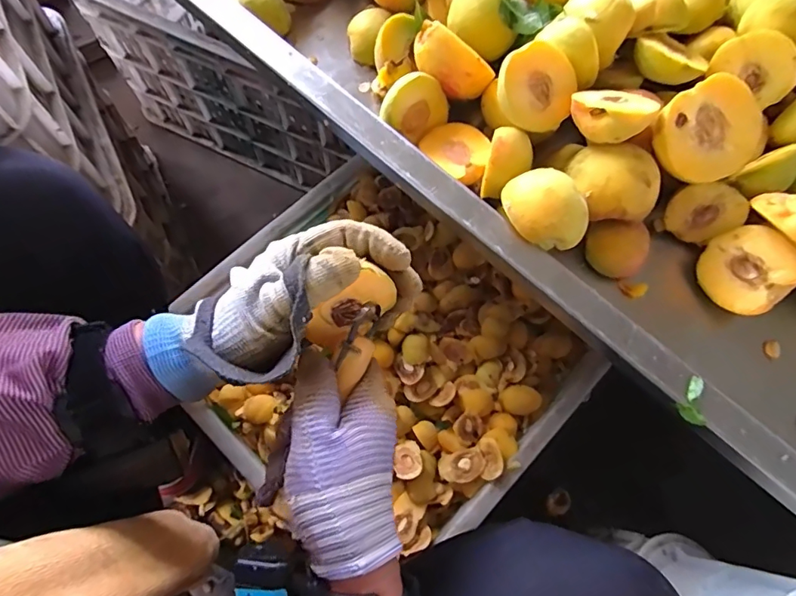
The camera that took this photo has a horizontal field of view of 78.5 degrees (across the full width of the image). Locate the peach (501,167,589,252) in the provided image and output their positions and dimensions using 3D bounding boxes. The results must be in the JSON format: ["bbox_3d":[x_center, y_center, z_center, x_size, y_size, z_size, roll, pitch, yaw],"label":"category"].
[{"bbox_3d":[0.104,-0.064,0.343,0.048,0.025,0.060,-33,76,-13],"label":"peach"}]

